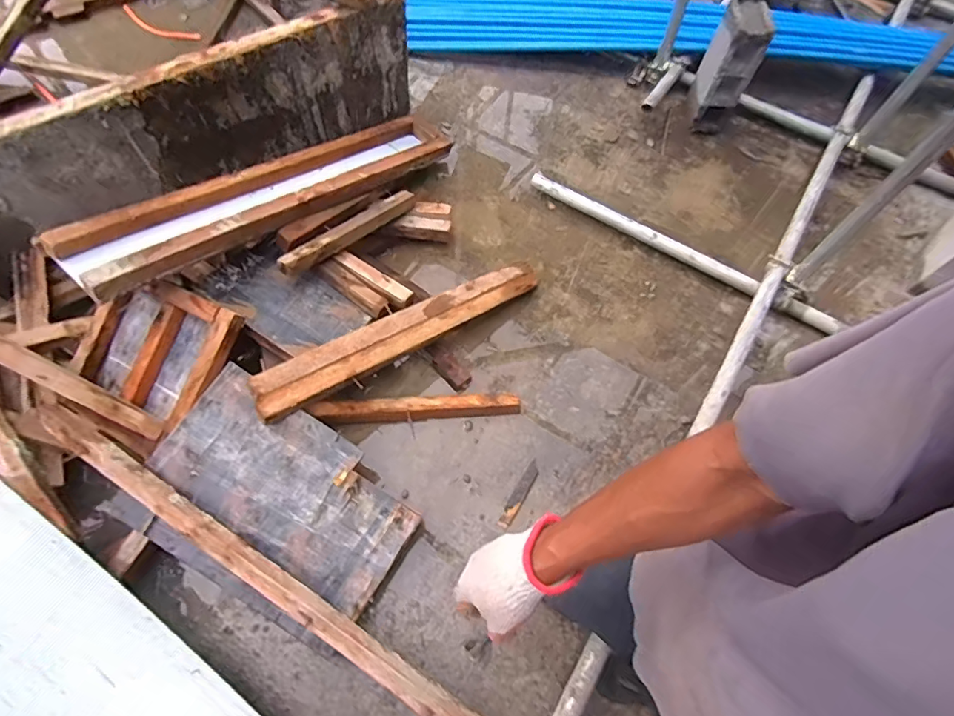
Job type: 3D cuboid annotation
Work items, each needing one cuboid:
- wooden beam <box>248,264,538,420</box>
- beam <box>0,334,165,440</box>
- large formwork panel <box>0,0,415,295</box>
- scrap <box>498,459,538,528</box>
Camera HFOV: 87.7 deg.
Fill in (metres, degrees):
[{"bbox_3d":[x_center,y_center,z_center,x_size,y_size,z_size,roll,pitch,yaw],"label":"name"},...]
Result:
[{"bbox_3d":[-0.167,-0.091,1.372,0.906,0.053,0.110,-29,69,-31],"label":"wooden beam"},{"bbox_3d":[-1.044,0.012,1.157,0.660,0.043,0.066,31,67,-7],"label":"beam"},{"bbox_3d":[-0.804,-0.655,1.443,1.428,0.404,0.065,-33,69,-17],"label":"large formwork panel"},{"bbox_3d":[0.114,0.360,1.319,0.036,0.015,0.193,30,66,12],"label":"scrap"}]

